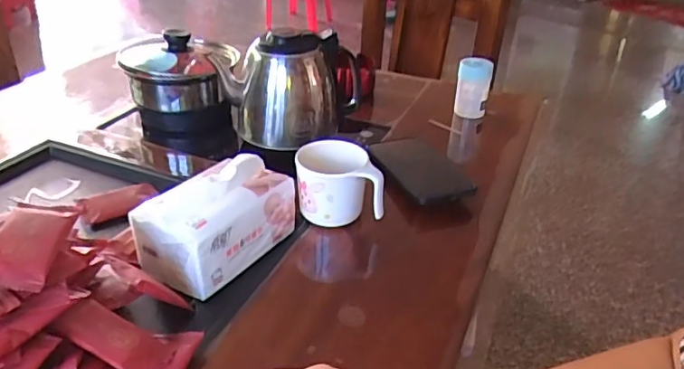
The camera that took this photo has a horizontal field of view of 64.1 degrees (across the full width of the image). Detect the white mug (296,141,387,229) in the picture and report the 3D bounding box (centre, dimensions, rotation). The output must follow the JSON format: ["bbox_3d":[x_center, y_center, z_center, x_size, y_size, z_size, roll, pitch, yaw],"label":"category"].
[{"bbox_3d":[-0.005,0.003,0.592,0.090,0.078,0.068,1,32,-5],"label":"white mug"}]

